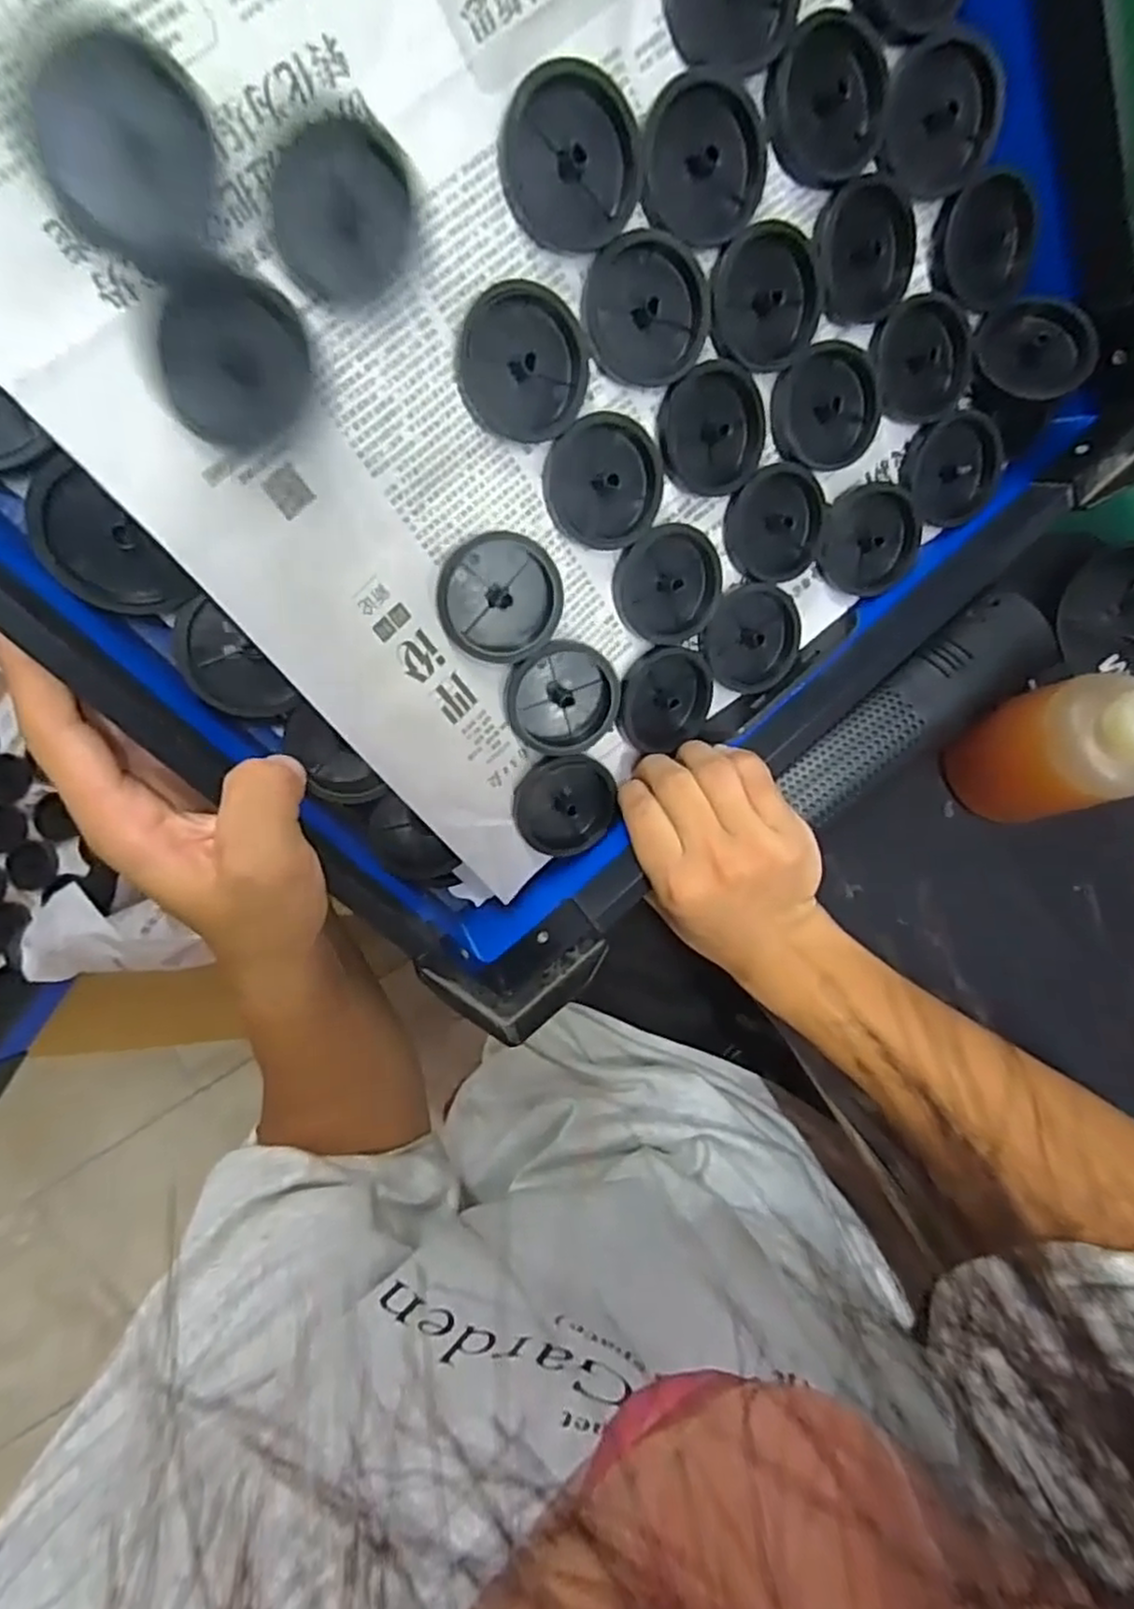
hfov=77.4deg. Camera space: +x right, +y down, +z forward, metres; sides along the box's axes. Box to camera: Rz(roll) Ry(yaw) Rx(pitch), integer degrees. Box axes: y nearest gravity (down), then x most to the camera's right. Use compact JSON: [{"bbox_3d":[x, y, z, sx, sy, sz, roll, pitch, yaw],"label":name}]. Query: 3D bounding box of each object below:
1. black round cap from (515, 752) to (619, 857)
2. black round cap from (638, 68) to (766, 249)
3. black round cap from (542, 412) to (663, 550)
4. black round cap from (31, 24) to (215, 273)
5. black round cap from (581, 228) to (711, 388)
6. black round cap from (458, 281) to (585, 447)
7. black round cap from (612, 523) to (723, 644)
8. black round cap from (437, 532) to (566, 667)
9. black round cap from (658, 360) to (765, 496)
[{"bbox_3d":[0.000,0.002,0.357,0.050,0.009,0.056,-26,118,-16],"label":"black round cap"},{"bbox_3d":[0.054,-0.252,0.277,0.053,0.010,0.047,8,121,-22],"label":"black round cap"},{"bbox_3d":[0.016,-0.140,0.307,0.051,0.012,0.050,-10,119,-18],"label":"black round cap"},{"bbox_3d":[-0.130,-0.192,0.210,0.006,0.044,0.052,30,114,44],"label":"black round cap"},{"bbox_3d":[0.033,-0.203,0.291,0.052,0.007,0.051,-5,115,-12],"label":"black round cap"},{"bbox_3d":[-0.017,-0.174,0.280,0.052,0.007,0.052,-9,113,-23],"label":"black round cap"},{"bbox_3d":[0.048,-0.103,0.335,0.051,0.008,0.053,-9,116,-19],"label":"black round cap"},{"bbox_3d":[-0.029,-0.089,0.306,0.053,0.006,0.053,-2,110,-6],"label":"black round cap"},{"bbox_3d":[0.066,-0.167,0.316,0.053,0.007,0.050,-12,116,-25],"label":"black round cap"}]

